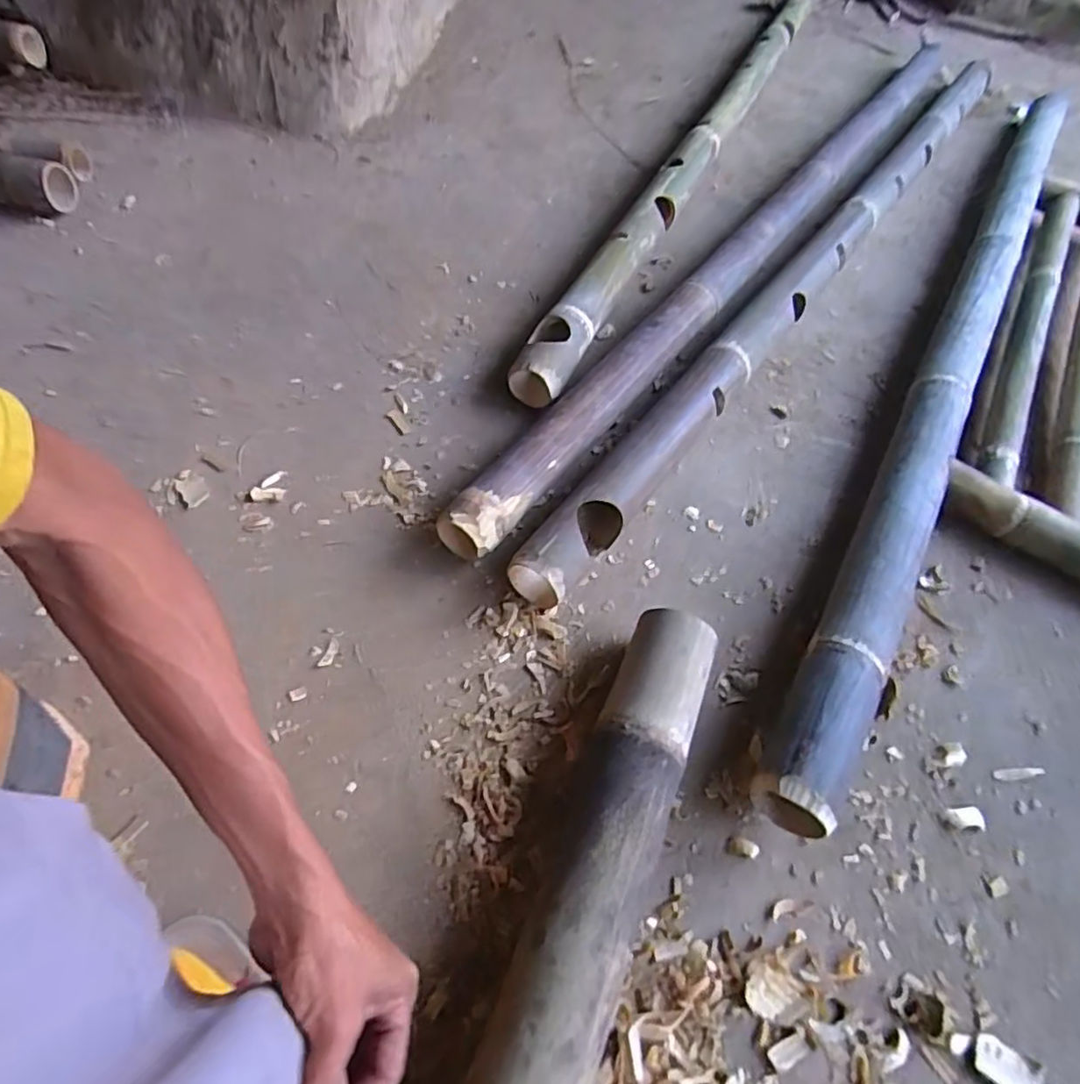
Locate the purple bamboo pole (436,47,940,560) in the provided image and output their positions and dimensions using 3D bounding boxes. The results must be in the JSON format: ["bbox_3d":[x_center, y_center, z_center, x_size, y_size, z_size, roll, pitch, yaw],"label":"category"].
[{"bbox_3d":[0.300,-0.412,0.882,0.055,0.065,1.275,34,63,16],"label":"purple bamboo pole"}]

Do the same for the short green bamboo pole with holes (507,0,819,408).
[{"bbox_3d":[0.266,-0.641,1.022,0.060,0.070,1.251,25,61,10],"label":"short green bamboo pole with holes"}]

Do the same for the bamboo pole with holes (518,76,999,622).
[{"bbox_3d":[0.371,-0.372,0.859,0.053,0.074,1.276,34,63,16],"label":"bamboo pole with holes"}]

